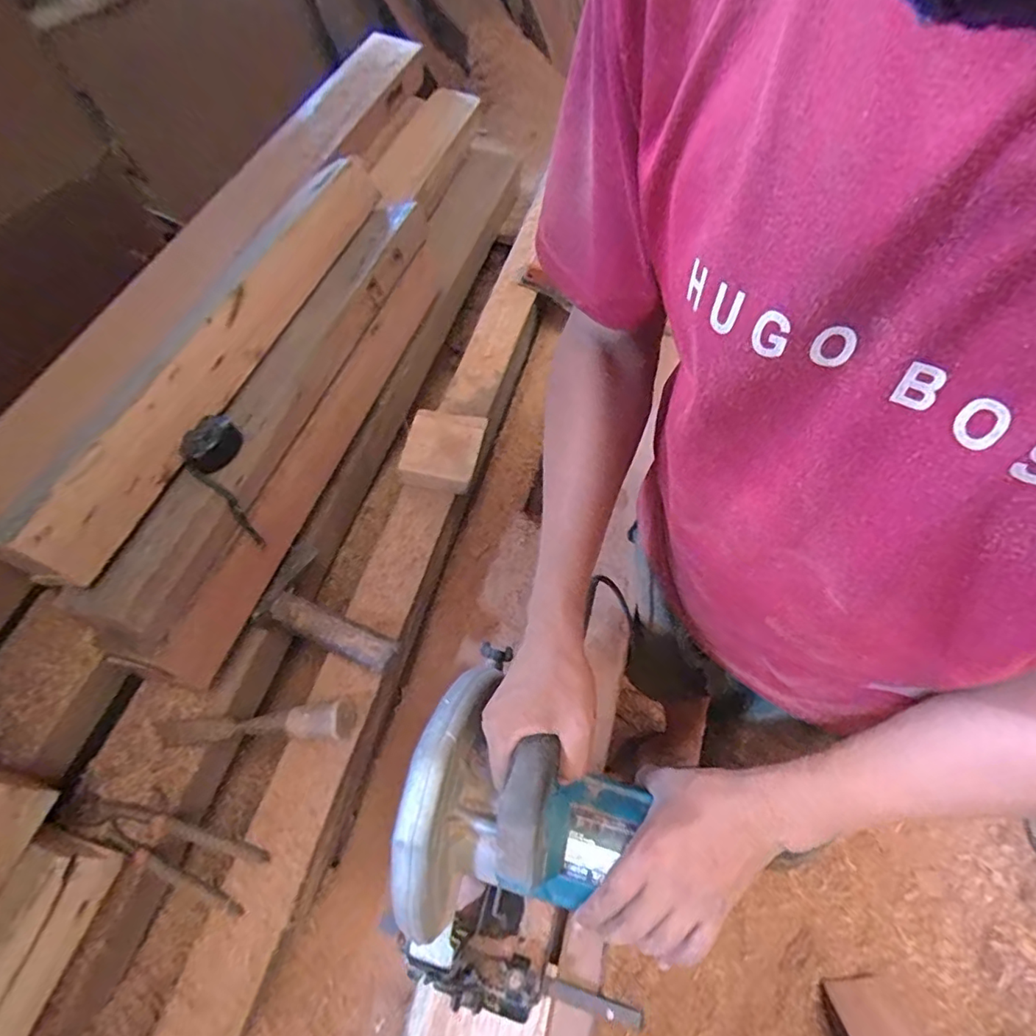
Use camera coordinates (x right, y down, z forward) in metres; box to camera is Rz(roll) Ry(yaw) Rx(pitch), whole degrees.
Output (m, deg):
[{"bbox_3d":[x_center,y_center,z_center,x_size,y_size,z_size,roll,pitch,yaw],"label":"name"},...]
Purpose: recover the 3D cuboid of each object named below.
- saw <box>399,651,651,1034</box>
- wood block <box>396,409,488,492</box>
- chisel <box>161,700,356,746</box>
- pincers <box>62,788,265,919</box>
[{"bbox_3d":[0.010,0.243,0.437,0.177,0.197,0.252,13,59,13],"label":"saw"},{"bbox_3d":[-0.101,-0.095,0.766,0.094,0.043,0.119,8,58,10],"label":"wood block"},{"bbox_3d":[-0.285,0.231,0.613,0.239,0.052,0.042,-11,55,18],"label":"chisel"},{"bbox_3d":[-0.357,0.323,0.559,0.223,0.033,0.054,14,59,13],"label":"pincers"}]

